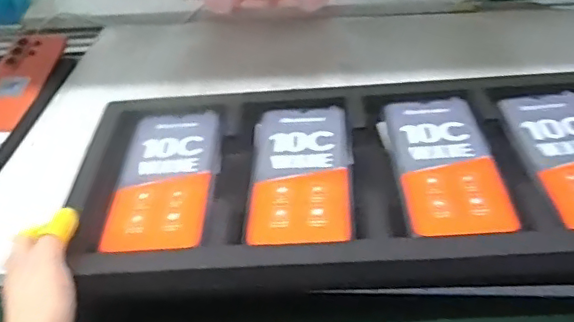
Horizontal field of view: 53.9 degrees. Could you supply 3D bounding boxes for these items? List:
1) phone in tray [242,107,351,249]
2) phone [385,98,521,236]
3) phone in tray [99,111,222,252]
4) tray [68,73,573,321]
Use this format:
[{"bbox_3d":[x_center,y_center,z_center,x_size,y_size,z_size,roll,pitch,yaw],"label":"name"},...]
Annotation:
[{"bbox_3d":[0.012,0.006,0.470,0.080,0.005,0.161,-2,40,3],"label":"phone in tray"},{"bbox_3d":[0.130,-0.002,0.465,0.076,0.007,0.165,-2,40,2],"label":"phone"},{"bbox_3d":[-0.101,0.011,0.479,0.079,0.008,0.166,-2,40,3],"label":"phone in tray"},{"bbox_3d":[0.063,0.015,0.463,0.458,0.044,0.227,-2,40,2],"label":"tray"}]

